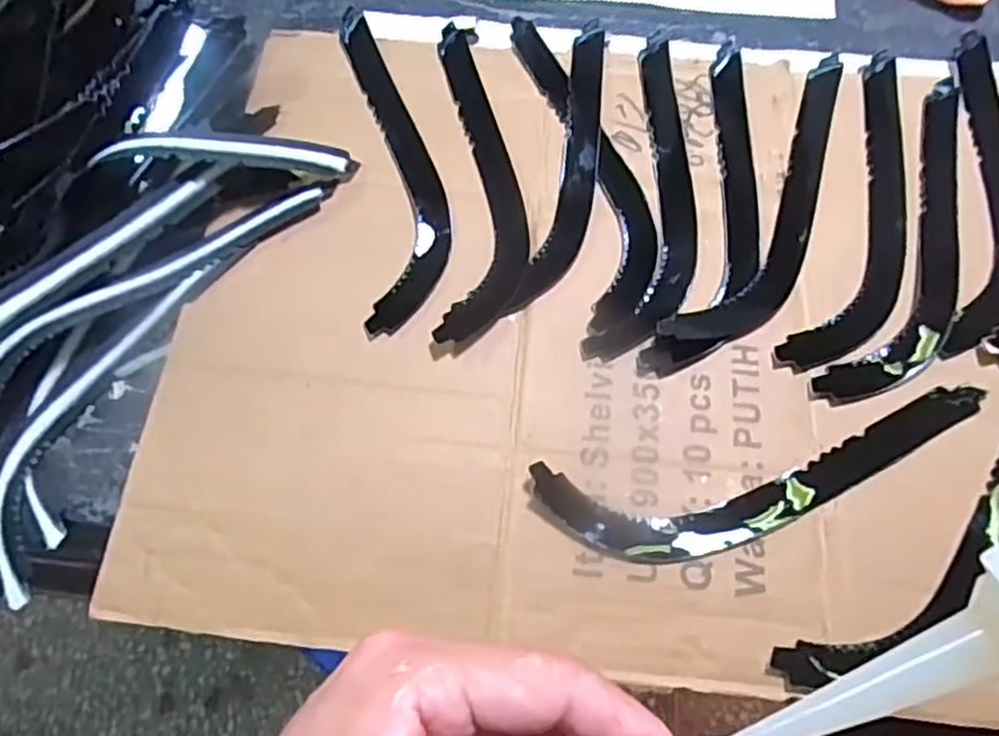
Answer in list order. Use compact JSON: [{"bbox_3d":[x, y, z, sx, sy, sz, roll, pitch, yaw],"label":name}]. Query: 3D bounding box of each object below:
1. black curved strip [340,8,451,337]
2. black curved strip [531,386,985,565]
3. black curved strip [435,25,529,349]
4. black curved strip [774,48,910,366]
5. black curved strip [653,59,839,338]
[{"bbox_3d":[-0.055,-0.115,0.399,0.044,0.008,0.207,-8,65,-4],"label":"black curved strip"},{"bbox_3d":[0.120,0.047,0.328,0.202,0.010,0.050,-13,65,-6],"label":"black curved strip"},{"bbox_3d":[-0.009,-0.107,0.397,0.044,0.004,0.205,-1,64,-1],"label":"black curved strip"},{"bbox_3d":[0.192,-0.086,0.387,0.048,0.005,0.207,19,66,9],"label":"black curved strip"},{"bbox_3d":[0.151,-0.089,0.390,0.045,0.004,0.208,29,68,13],"label":"black curved strip"}]

